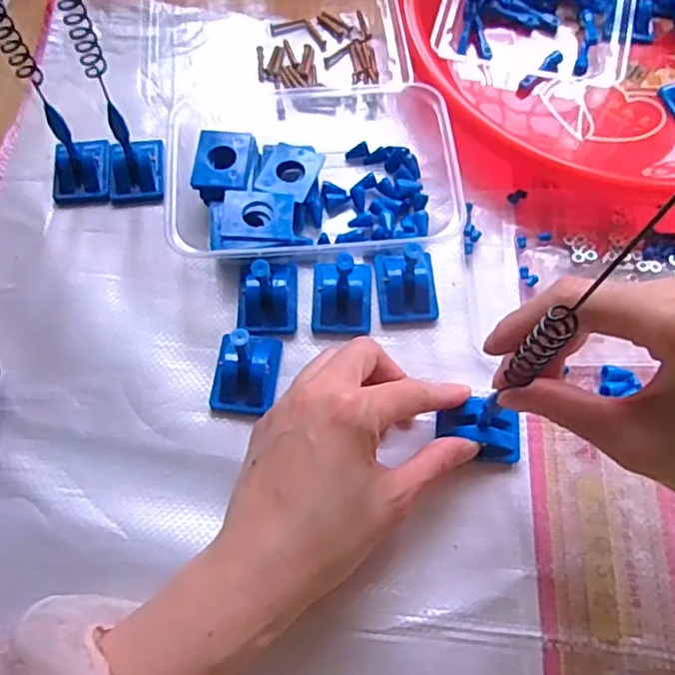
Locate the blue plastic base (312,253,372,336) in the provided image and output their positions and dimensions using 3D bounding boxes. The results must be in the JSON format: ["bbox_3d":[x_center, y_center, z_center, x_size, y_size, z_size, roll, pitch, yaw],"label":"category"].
[{"bbox_3d":[0.003,-0.027,0.359,0.033,0.022,0.044,2,65,1],"label":"blue plastic base"}]

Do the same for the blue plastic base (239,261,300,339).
[{"bbox_3d":[-0.040,-0.024,0.363,0.033,0.019,0.048,-2,65,-1],"label":"blue plastic base"}]

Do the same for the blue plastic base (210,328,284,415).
[{"bbox_3d":[-0.050,0.017,0.341,0.032,0.023,0.042,8,66,4],"label":"blue plastic base"}]

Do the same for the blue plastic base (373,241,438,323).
[{"bbox_3d":[0.040,-0.034,0.366,0.036,0.021,0.045,-7,66,-3],"label":"blue plastic base"}]

